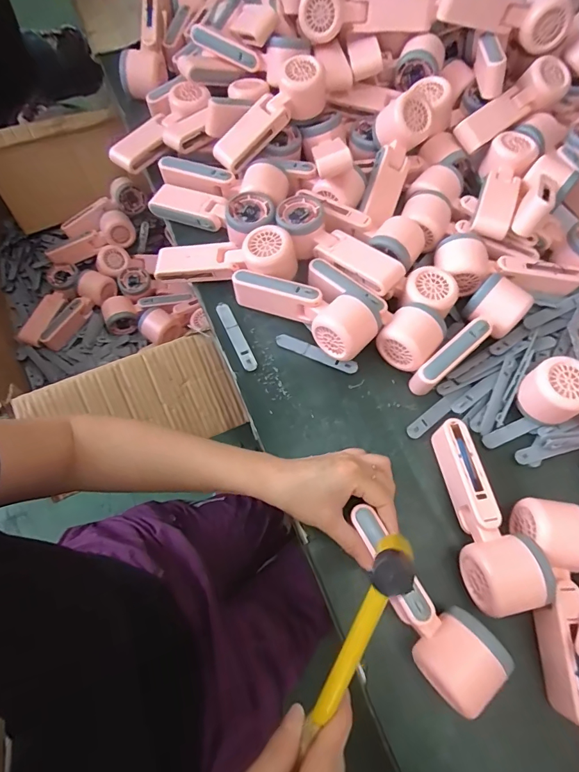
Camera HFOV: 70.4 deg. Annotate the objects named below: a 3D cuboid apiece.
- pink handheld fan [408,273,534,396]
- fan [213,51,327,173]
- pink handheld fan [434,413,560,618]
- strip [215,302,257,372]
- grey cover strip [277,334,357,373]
[{"bbox_3d":[0.190,-0.054,0.445,0.154,0.047,0.057,-37,74,-17],"label":"pink handheld fan"},{"bbox_3d":[-0.025,-0.344,0.526,0.166,0.055,0.053,-40,73,6],"label":"fan"},{"bbox_3d":[0.175,0.115,0.382,0.063,0.046,0.171,-12,68,-8],"label":"pink handheld fan"},{"bbox_3d":[-0.062,-0.058,0.471,0.016,0.007,0.095,-23,70,-13],"label":"strip"},{"bbox_3d":[0.031,-0.037,0.466,0.095,0.006,0.015,23,67,6],"label":"grey cover strip"}]

